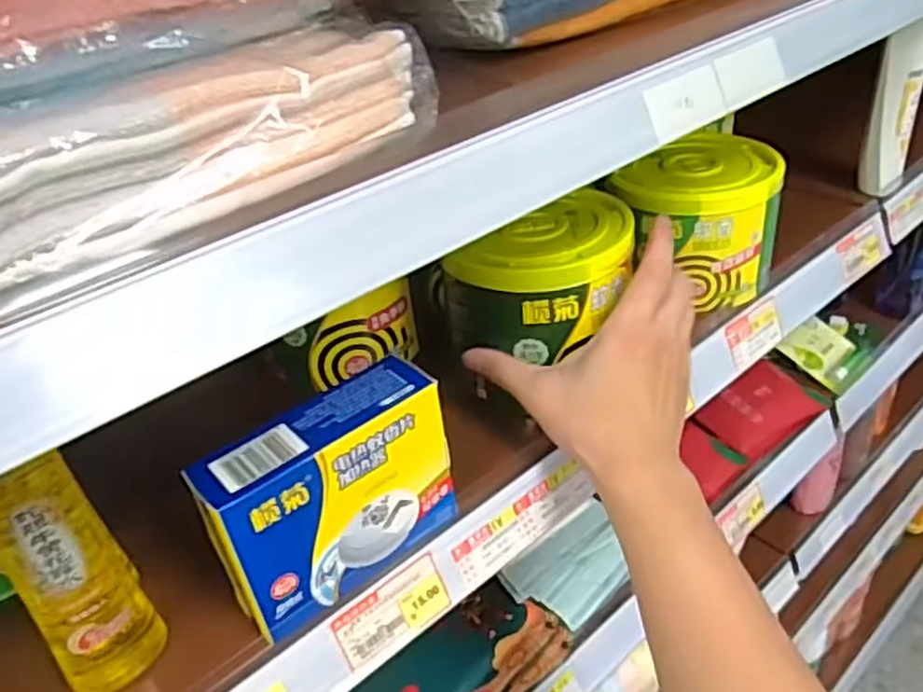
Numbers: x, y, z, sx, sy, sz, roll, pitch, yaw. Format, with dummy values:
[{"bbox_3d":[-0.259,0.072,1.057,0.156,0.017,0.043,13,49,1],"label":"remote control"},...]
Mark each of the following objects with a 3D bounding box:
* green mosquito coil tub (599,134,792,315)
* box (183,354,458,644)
[{"bbox_3d":[0.200,-0.110,0.635,0.126,0.097,0.149,6,37,17],"label":"green mosquito coil tub"},{"bbox_3d":[-0.069,0.081,0.403,0.131,0.096,0.039,-30,41,-29],"label":"box"}]

